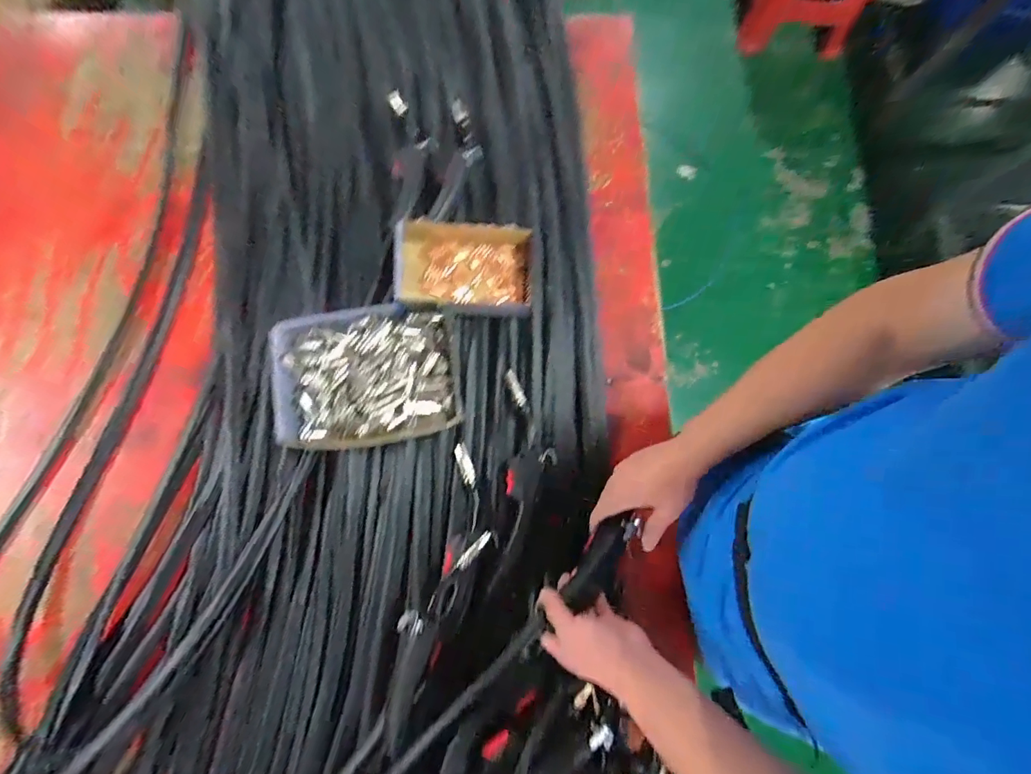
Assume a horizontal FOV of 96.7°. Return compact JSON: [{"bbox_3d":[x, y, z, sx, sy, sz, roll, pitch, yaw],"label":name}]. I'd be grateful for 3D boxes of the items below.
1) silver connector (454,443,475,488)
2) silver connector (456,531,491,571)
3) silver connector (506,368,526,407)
[{"bbox_3d":[-0.072,0.112,0.655,0.018,0.016,0.064,-21,80,-6],"label":"silver connector"},{"bbox_3d":[-0.053,0.210,0.594,0.014,0.009,0.059,41,61,10],"label":"silver connector"},{"bbox_3d":[0.000,0.001,0.673,0.015,0.006,0.054,-23,80,-6],"label":"silver connector"}]

